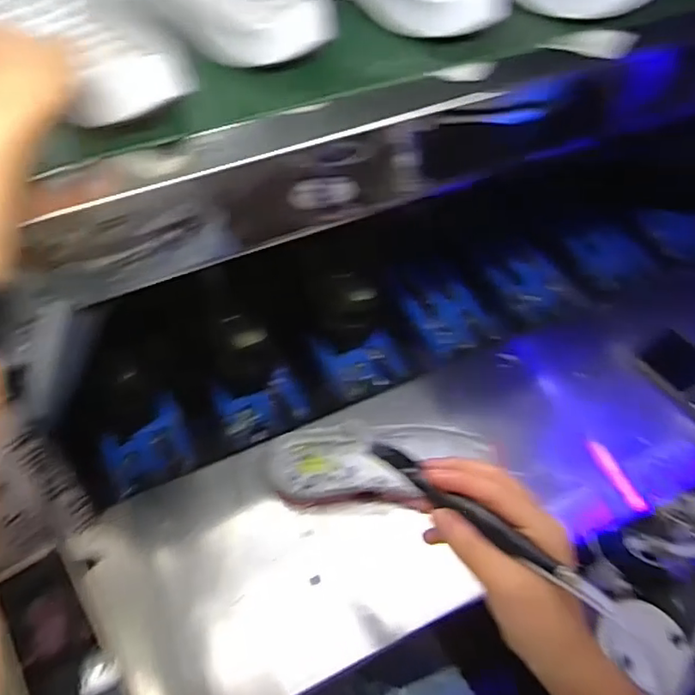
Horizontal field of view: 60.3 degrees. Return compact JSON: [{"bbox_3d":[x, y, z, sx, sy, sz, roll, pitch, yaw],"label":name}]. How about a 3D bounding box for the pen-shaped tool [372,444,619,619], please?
[{"bbox_3d":[0.086,0.107,0.364,0.162,0.015,0.018,32,59,20],"label":"pen-shaped tool"}]

